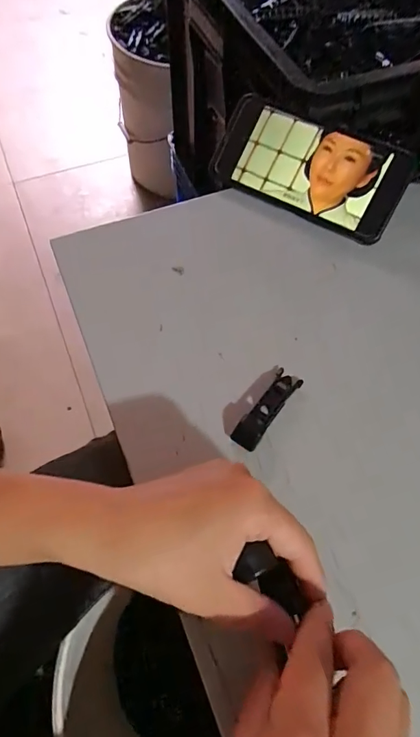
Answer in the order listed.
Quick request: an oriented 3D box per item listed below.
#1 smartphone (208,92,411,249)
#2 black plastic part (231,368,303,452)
[{"bbox_3d":[0.086,-0.175,0.401,0.164,0.011,0.077,28,100,11],"label":"smartphone"},{"bbox_3d":[0.040,0.028,0.319,0.018,0.009,0.067,34,67,15],"label":"black plastic part"}]

